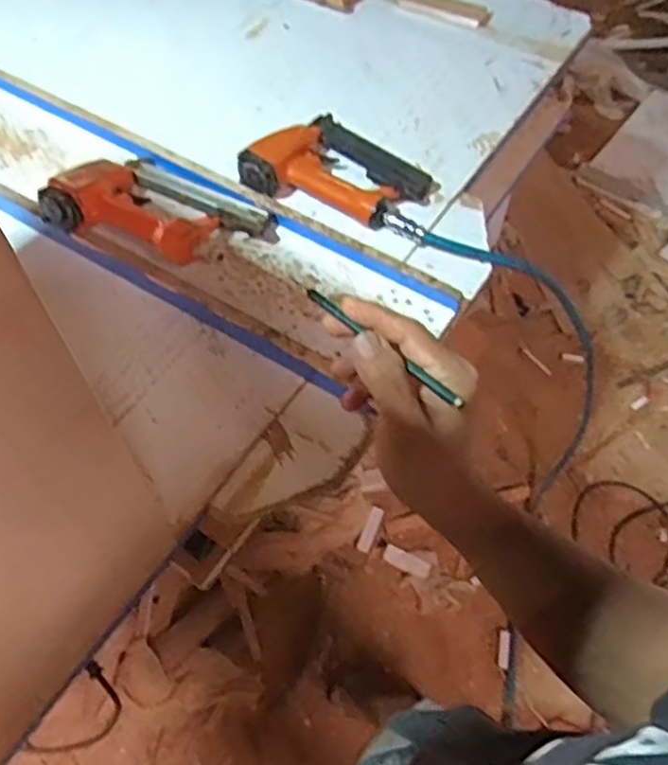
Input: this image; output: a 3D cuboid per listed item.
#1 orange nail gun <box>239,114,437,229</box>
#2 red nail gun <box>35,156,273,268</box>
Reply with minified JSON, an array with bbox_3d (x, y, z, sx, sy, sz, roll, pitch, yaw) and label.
[{"bbox_3d":[0.006,-0.277,0.915,0.201,0.063,0.165,36,64,20],"label":"orange nail gun"},{"bbox_3d":[-0.207,-0.200,0.853,0.235,0.090,0.165,25,60,15],"label":"red nail gun"}]

